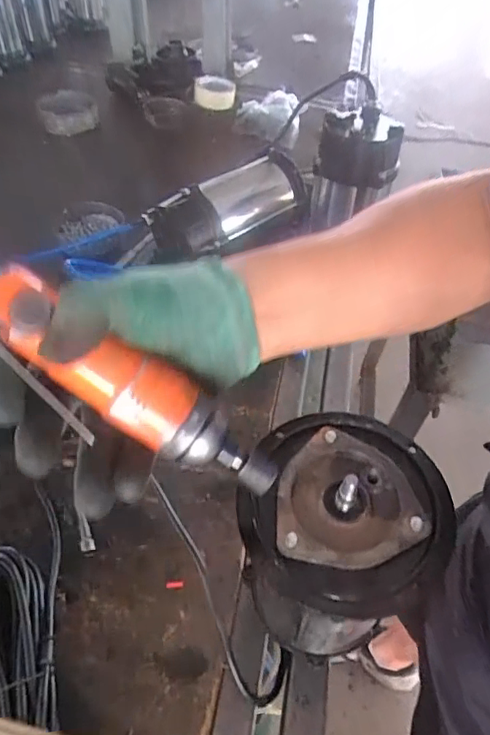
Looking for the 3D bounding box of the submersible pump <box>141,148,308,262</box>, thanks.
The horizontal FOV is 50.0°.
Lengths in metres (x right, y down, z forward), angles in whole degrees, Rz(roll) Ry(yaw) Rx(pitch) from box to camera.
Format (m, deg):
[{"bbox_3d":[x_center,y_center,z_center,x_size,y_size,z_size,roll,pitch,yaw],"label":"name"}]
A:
[{"bbox_3d":[-0.019,-0.262,0.881,0.276,0.098,0.102,-29,56,-26],"label":"submersible pump"}]

